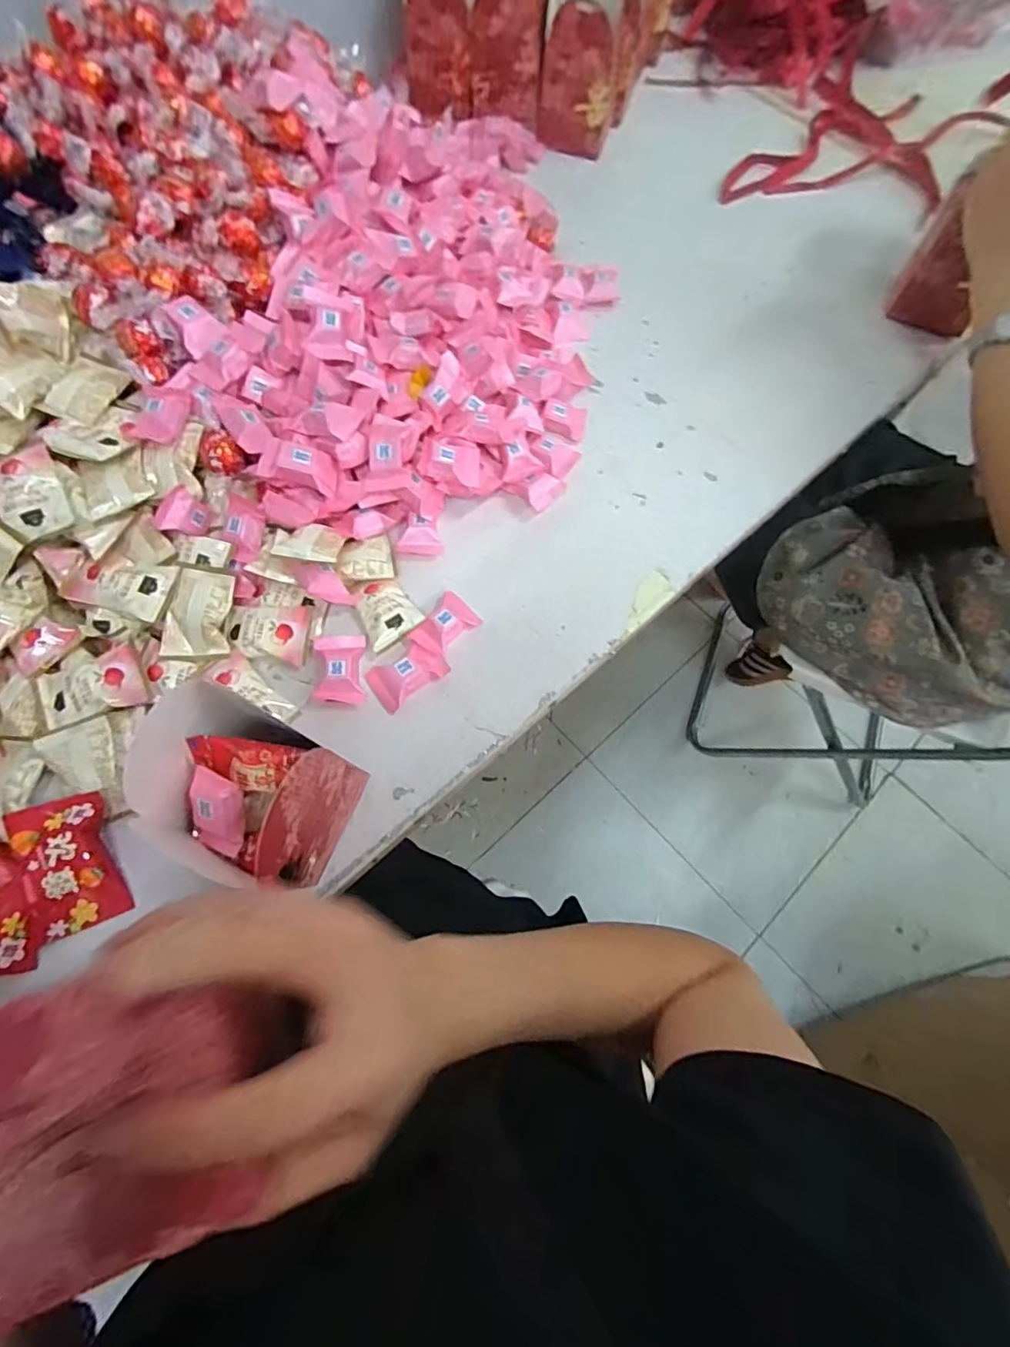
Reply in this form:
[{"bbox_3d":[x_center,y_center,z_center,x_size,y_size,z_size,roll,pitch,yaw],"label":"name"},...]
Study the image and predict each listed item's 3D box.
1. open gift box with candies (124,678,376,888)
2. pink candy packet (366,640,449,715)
[{"bbox_3d":[-0.143,0.067,0.298,0.091,0.104,0.085,19,69,5],"label":"open gift box with candies"},{"bbox_3d":[-0.071,-0.001,0.388,0.053,0.015,0.035,-37,74,-15],"label":"pink candy packet"}]

